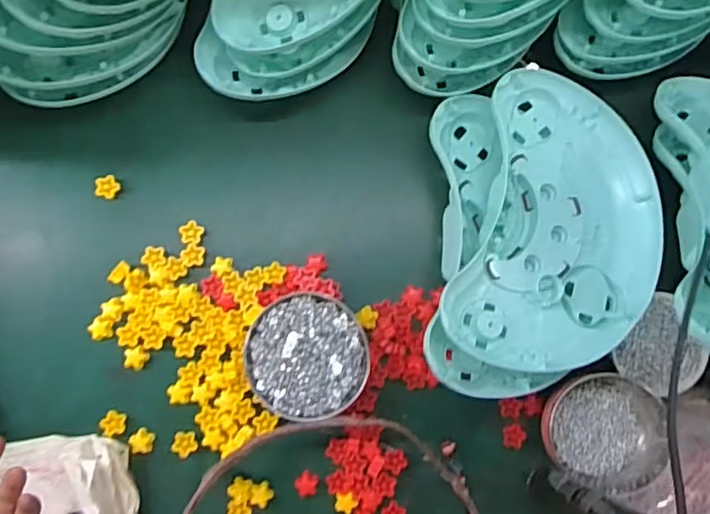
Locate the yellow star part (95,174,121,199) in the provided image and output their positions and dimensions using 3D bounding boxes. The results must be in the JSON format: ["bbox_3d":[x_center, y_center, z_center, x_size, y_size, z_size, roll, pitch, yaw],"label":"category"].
[{"bbox_3d":[-0.291,-0.081,0.690,0.024,0.021,0.027,39,81,2],"label":"yellow star part"}]

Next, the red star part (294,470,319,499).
[{"bbox_3d":[-0.054,0.255,0.659,0.027,0.004,0.028,-20,84,-7],"label":"red star part"}]

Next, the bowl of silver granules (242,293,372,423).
[{"bbox_3d":[-0.053,0.110,0.654,0.129,0.042,0.131,1,82,-4],"label":"bowl of silver granules"}]

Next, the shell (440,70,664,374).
[{"bbox_3d":[0.229,-0.034,0.652,0.221,0.054,0.328,17,81,-2],"label":"shell"}]

